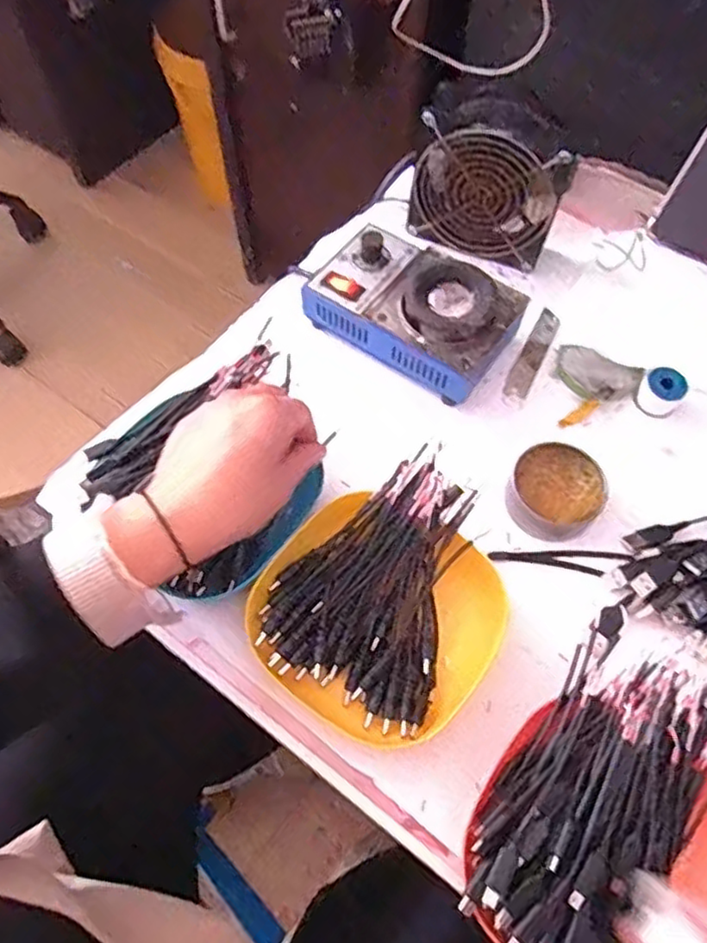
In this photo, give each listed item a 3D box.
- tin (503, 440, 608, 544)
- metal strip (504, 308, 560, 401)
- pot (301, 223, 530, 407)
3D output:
[{"bbox_3d":[0.140,0.013,0.459,0.061,0.022,0.066,0,62,0],"label":"tin"},{"bbox_3d":[0.144,-0.094,0.533,0.019,0.004,0.091,25,65,12],"label":"metal strip"},{"bbox_3d":[0.044,-0.127,0.512,0.153,0.058,0.100,29,66,14],"label":"pot"}]

